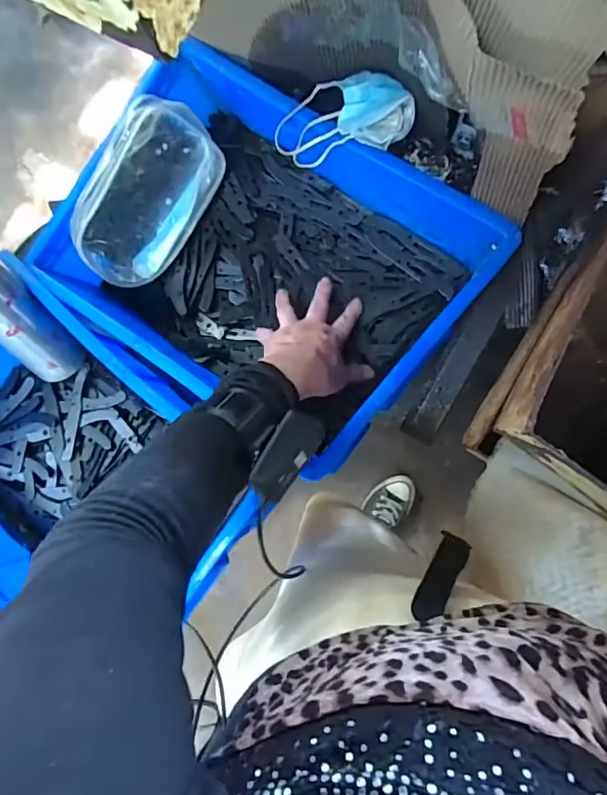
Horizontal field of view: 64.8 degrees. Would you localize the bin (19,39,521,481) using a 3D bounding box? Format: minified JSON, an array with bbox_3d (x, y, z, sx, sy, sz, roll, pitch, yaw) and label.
[{"bbox_3d":[-0.047,-0.145,0.523,0.402,0.130,0.304,38,90,7],"label":"bin"}]

